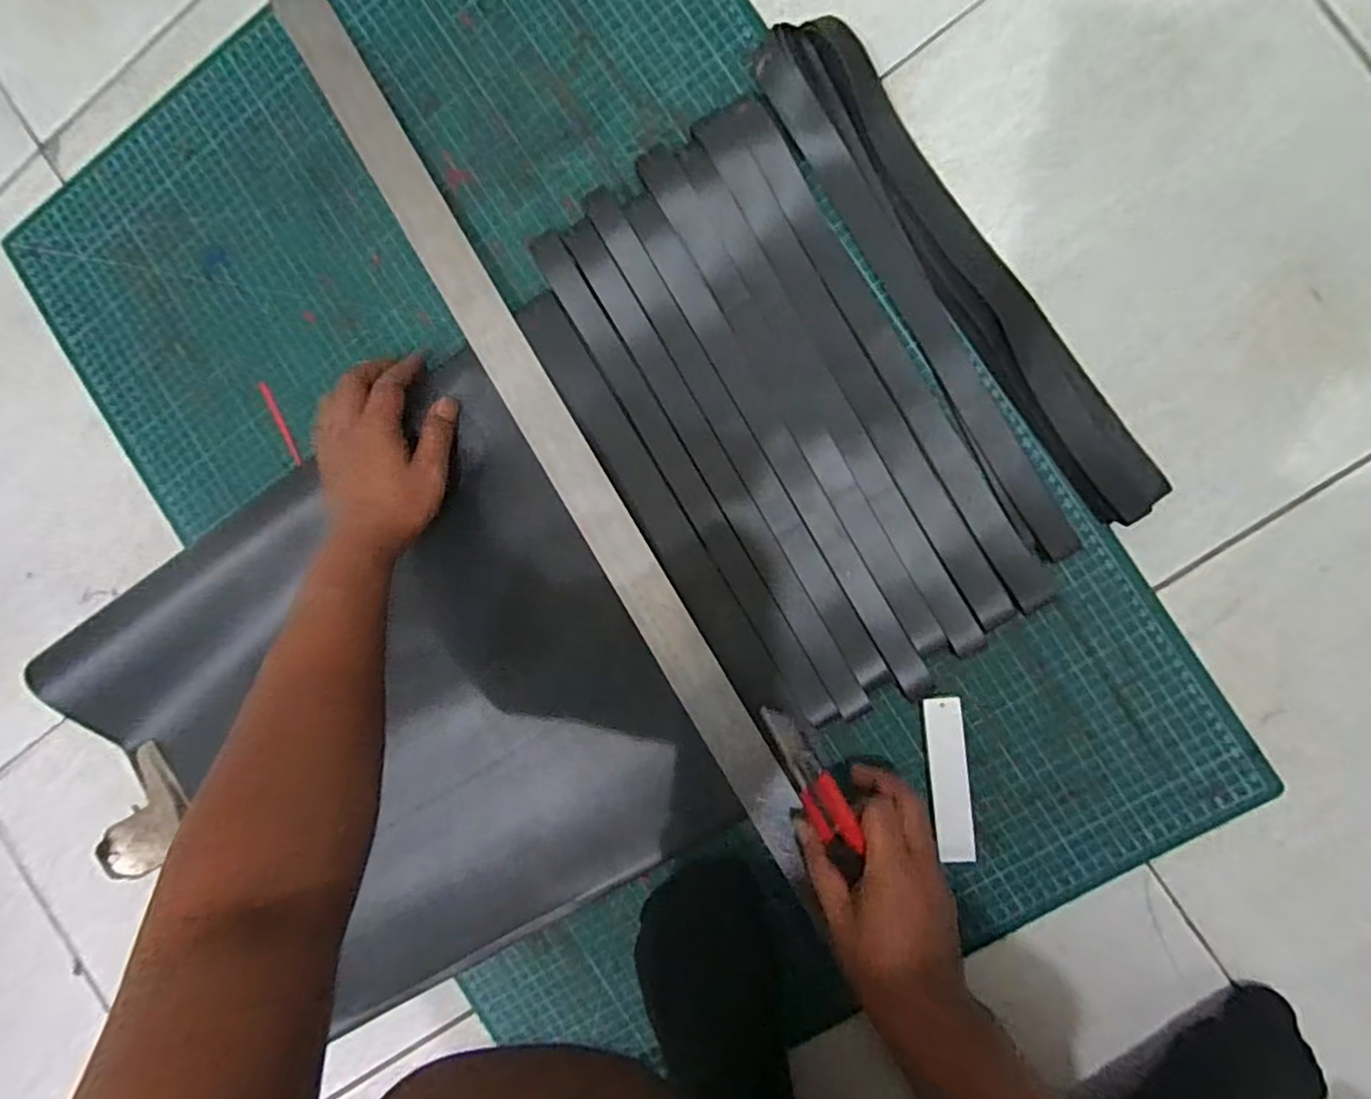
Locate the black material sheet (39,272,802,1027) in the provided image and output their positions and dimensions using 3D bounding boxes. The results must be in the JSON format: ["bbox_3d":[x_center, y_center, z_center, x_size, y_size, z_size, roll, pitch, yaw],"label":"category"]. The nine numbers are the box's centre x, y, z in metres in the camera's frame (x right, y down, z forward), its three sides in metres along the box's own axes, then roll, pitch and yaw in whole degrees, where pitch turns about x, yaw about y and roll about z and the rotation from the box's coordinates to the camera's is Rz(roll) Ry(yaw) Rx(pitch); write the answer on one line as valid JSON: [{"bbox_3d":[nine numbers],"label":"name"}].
[{"bbox_3d":[-0.197,0.108,0.485,0.484,0.031,0.405,-34,88,9],"label":"black material sheet"}]

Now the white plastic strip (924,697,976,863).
[{"bbox_3d":[0.190,0.164,0.448,0.025,0.011,0.116,-5,93,8],"label":"white plastic strip"}]

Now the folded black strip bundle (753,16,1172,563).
[{"bbox_3d":[0.175,-0.176,0.424,0.090,0.029,0.390,-35,88,8],"label":"folded black strip bundle"}]

